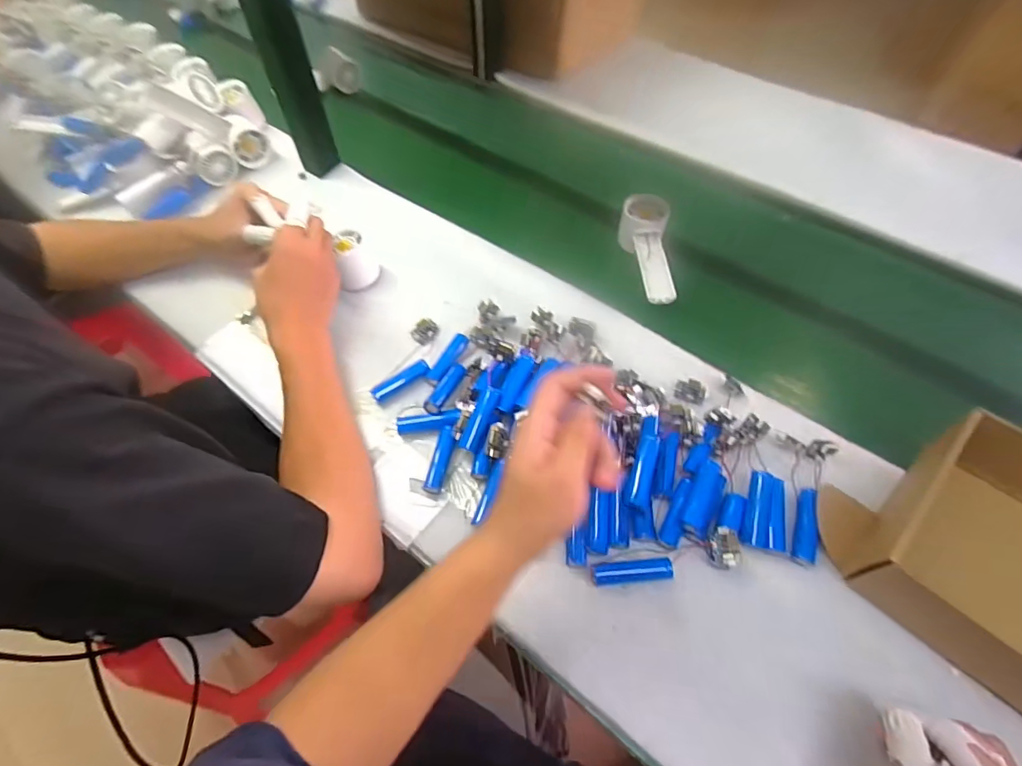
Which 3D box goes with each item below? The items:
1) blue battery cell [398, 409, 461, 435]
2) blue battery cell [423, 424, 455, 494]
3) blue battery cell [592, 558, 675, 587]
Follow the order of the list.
[{"bbox_3d":[-0.083,0.039,0.491,0.063,0.017,0.016,-4,57,-3],"label":"blue battery cell"},{"bbox_3d":[-0.069,0.075,0.477,0.019,0.019,0.066,10,65,6],"label":"blue battery cell"},{"bbox_3d":[0.104,0.162,0.417,0.067,0.019,0.016,-2,57,-2],"label":"blue battery cell"}]

